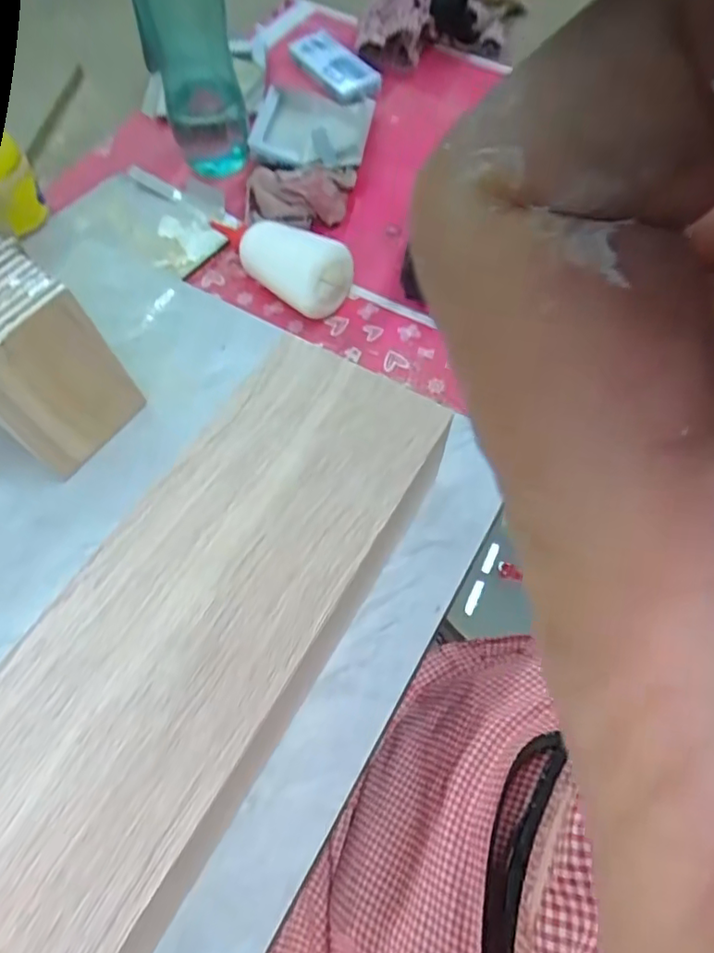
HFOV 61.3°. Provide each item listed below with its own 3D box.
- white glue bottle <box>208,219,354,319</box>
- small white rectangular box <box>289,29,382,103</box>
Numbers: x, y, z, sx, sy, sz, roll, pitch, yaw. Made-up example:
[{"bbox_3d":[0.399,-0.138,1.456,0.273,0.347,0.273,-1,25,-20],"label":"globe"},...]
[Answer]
[{"bbox_3d":[-0.074,-0.205,0.542,0.155,0.054,0.059,41,67,19],"label":"white glue bottle"},{"bbox_3d":[-0.026,-0.494,0.728,0.055,0.026,0.162,-27,65,-16],"label":"small white rectangular box"}]

